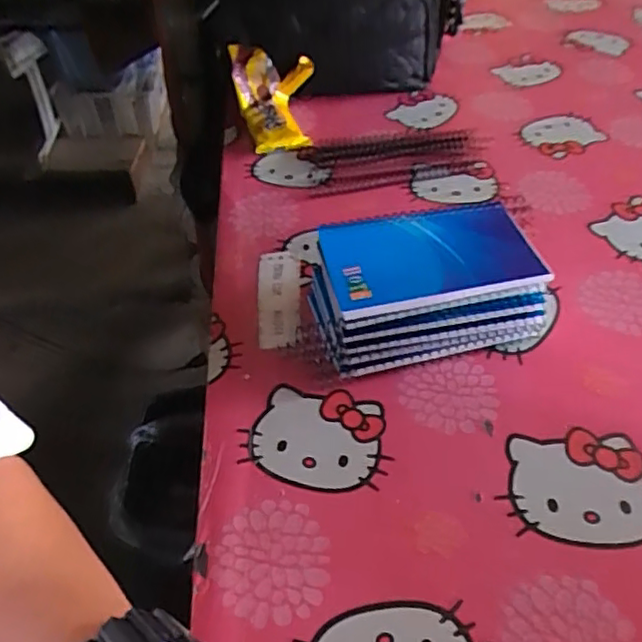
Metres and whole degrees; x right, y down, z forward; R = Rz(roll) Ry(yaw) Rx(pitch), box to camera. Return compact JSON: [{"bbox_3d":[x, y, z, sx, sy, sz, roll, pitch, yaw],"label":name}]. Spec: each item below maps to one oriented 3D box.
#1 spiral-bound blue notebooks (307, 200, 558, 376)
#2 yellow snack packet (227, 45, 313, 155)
[{"bbox_3d":[0.065,-0.021,0.430,0.137,0.074,0.085,-9,44,-6],"label":"spiral-bound blue notebooks"},{"bbox_3d":[-0.042,-0.236,0.667,0.081,0.064,0.124,-13,45,-10],"label":"yellow snack packet"}]

